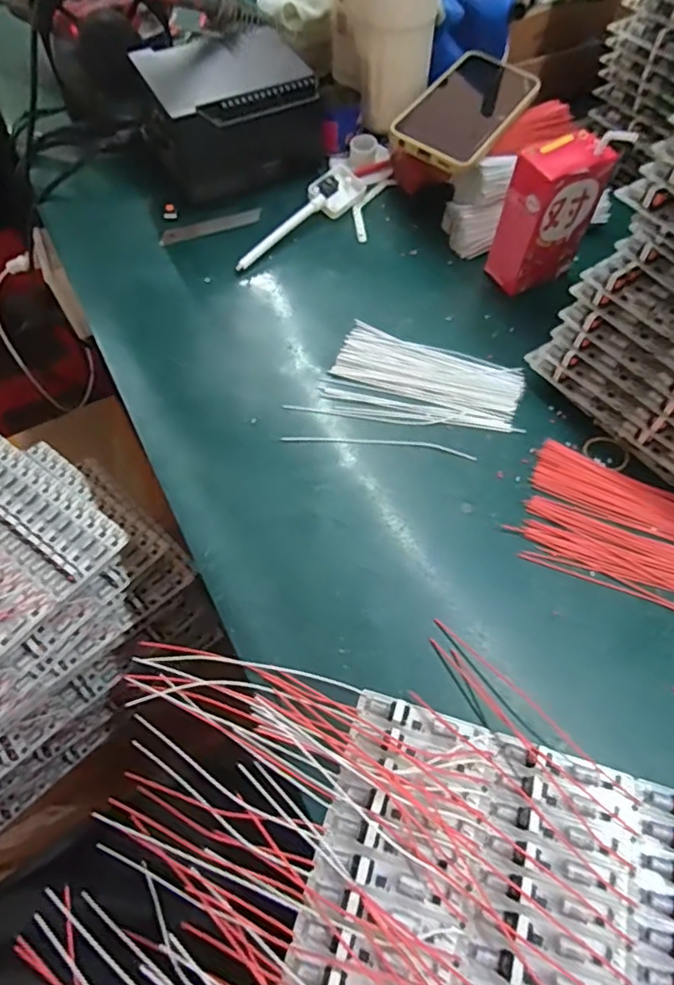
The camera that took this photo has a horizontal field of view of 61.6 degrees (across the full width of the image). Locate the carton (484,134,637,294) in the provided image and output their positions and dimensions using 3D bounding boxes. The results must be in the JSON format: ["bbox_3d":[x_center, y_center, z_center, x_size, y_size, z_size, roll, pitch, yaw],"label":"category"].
[{"bbox_3d":[0.166,-0.219,0.453,0.068,0.112,0.041,-19,62,-12],"label":"carton"}]

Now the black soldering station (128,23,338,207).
[{"bbox_3d":[-0.092,-0.341,0.509,0.151,0.078,0.097,-25,63,-15],"label":"black soldering station"}]

